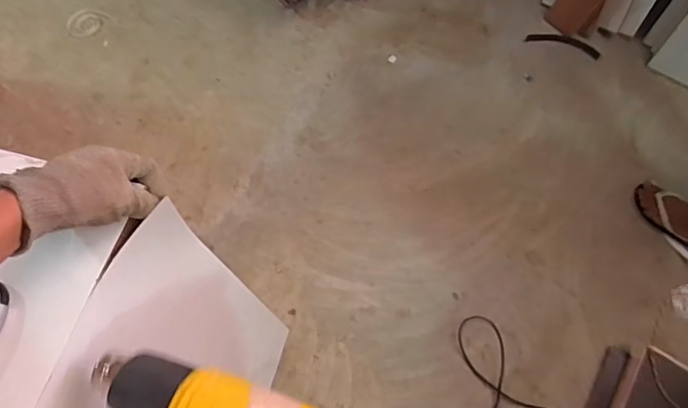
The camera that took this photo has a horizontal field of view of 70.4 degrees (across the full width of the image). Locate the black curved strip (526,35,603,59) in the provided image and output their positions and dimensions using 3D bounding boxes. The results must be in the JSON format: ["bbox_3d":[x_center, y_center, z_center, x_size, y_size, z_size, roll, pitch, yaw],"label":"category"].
[{"bbox_3d":[0.650,-0.474,1.437,0.216,0.015,0.042,28,70,27],"label":"black curved strip"}]

